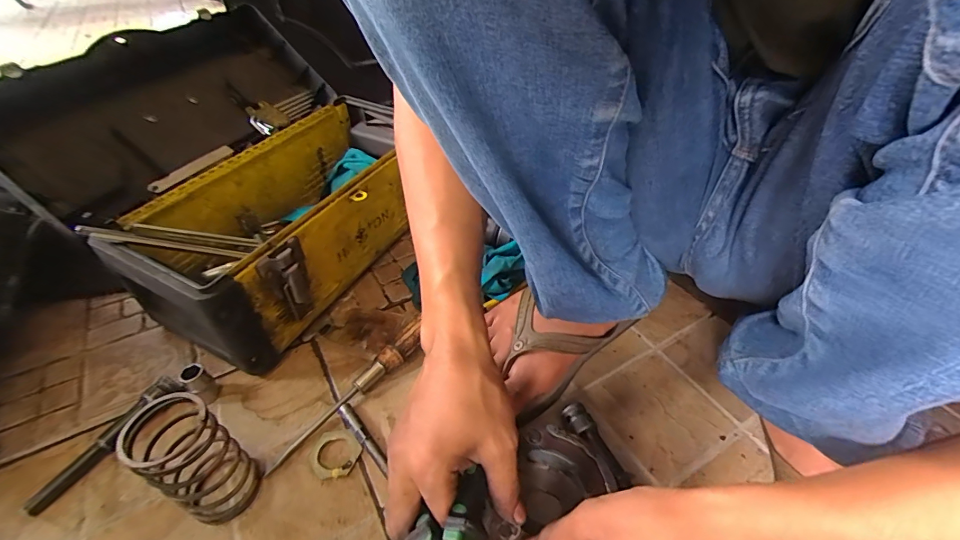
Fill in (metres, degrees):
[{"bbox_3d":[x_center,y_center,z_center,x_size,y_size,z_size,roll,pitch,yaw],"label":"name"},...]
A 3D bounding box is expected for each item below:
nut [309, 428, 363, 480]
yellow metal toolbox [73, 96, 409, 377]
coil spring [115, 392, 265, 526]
[{"bbox_3d":[-0.124,0.157,0.364,0.040,0.004,0.041,0,43,0],"label":"nut"},{"bbox_3d":[-0.217,-0.069,0.519,0.198,0.129,0.364,18,46,18],"label":"yellow metal toolbox"},{"bbox_3d":[-0.205,0.139,0.309,0.052,0.102,0.049,22,47,22],"label":"coil spring"}]

